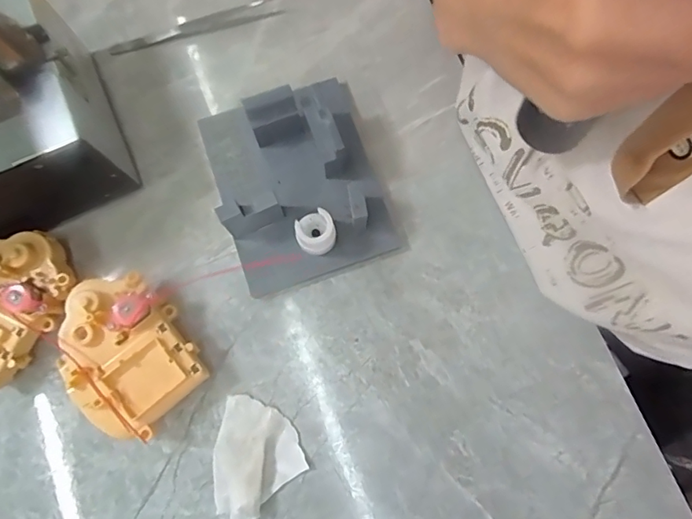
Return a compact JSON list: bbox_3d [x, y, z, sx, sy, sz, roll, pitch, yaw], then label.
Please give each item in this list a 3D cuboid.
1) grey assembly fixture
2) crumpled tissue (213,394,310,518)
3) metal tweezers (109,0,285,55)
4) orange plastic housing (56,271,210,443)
[{"bbox_3d":[-0.037,-0.059,0.321,0.118,0.040,0.144,-19,79,-3],"label":"grey assembly fixture"},{"bbox_3d":[-0.064,0.125,0.296,0.063,0.015,0.063,-40,81,-7],"label":"crumpled tissue"},{"bbox_3d":[-0.118,-0.182,0.361,0.133,0.007,0.014,-19,79,-3],"label":"metal tweezers"},{"bbox_3d":[-0.139,0.058,0.299,0.098,0.037,0.075,41,82,8],"label":"orange plastic housing"}]

